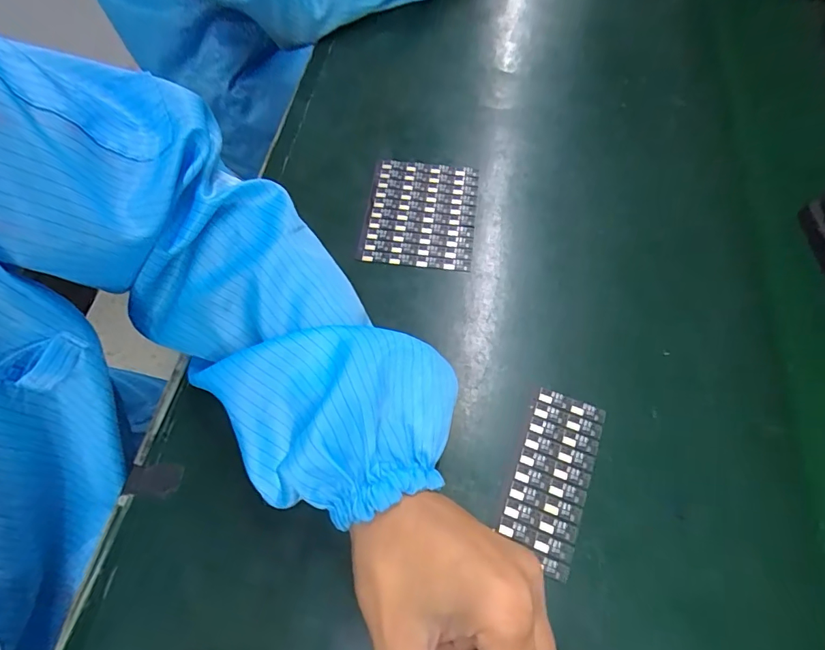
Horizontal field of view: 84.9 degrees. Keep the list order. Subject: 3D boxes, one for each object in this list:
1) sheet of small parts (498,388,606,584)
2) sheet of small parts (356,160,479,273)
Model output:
[{"bbox_3d":[0.081,0.086,0.258,0.041,0.004,0.096,20,65,10],"label":"sheet of small parts"},{"bbox_3d":[0.006,-0.086,0.345,0.082,0.006,0.095,7,63,3],"label":"sheet of small parts"}]

